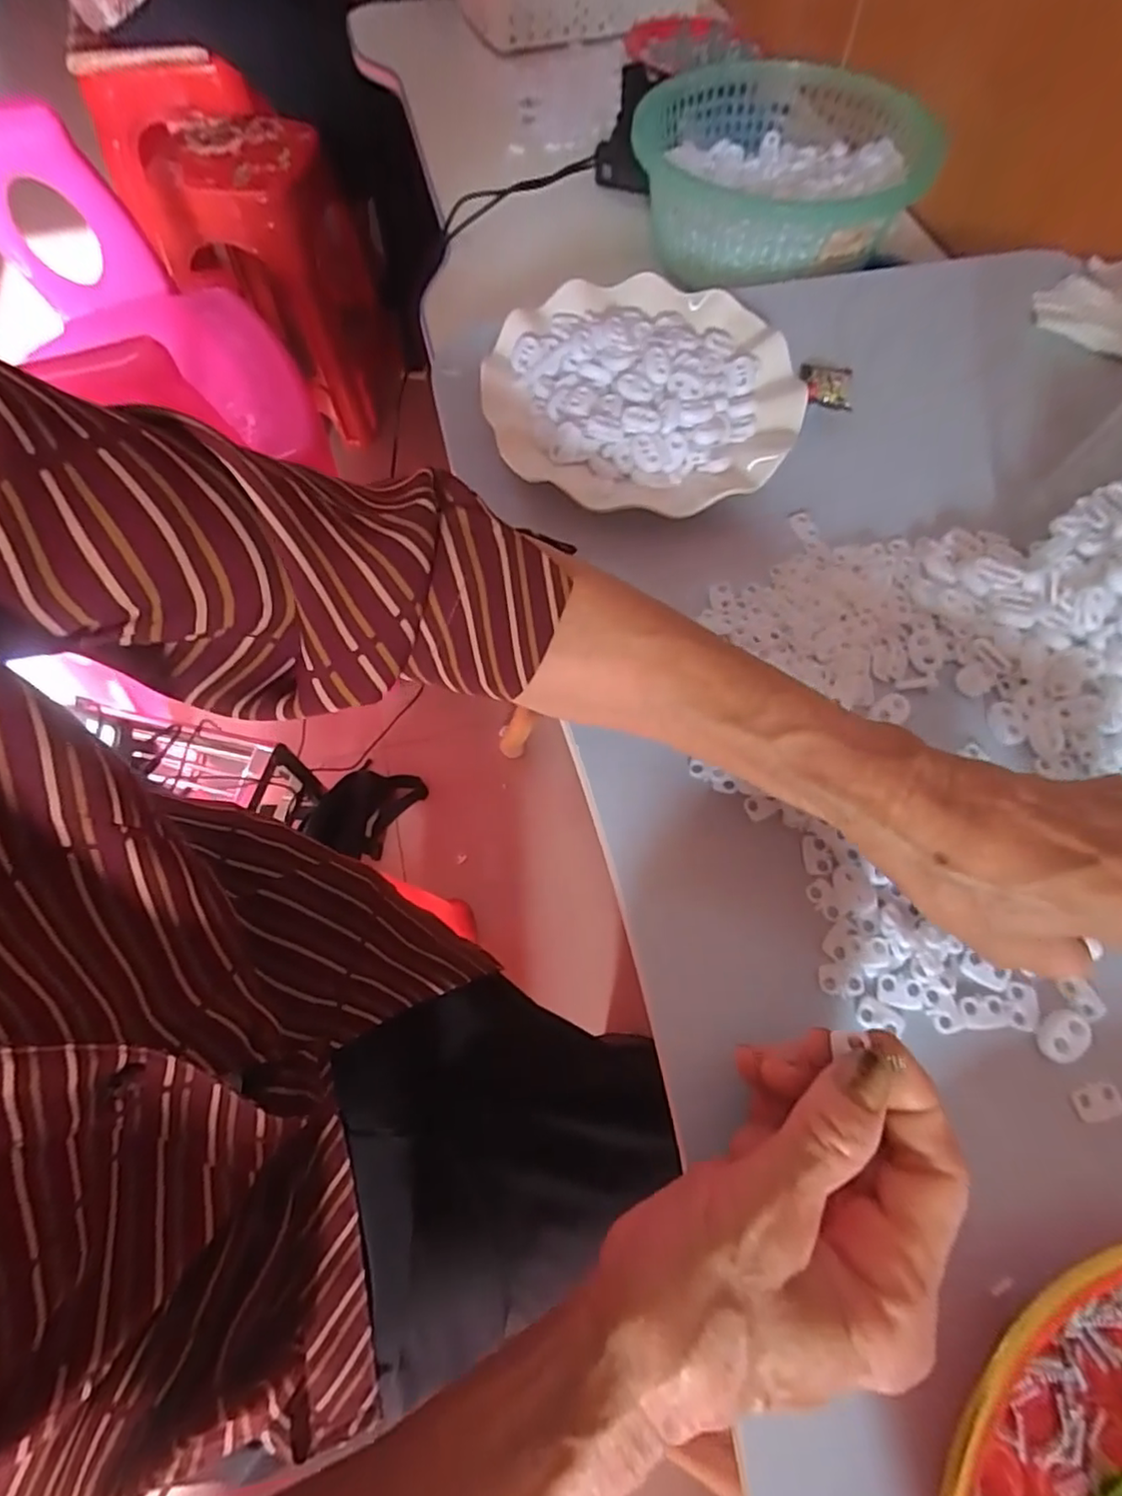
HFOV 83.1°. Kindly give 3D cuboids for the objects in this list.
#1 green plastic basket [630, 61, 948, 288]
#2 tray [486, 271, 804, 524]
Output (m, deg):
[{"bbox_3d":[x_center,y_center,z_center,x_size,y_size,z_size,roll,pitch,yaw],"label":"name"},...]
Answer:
[{"bbox_3d":[0.169,-0.460,0.503,0.195,0.073,0.201,-7,65,-3],"label":"green plastic basket"},{"bbox_3d":[0.049,-0.206,0.365,0.172,0.027,0.175,23,68,11],"label":"tray"}]

